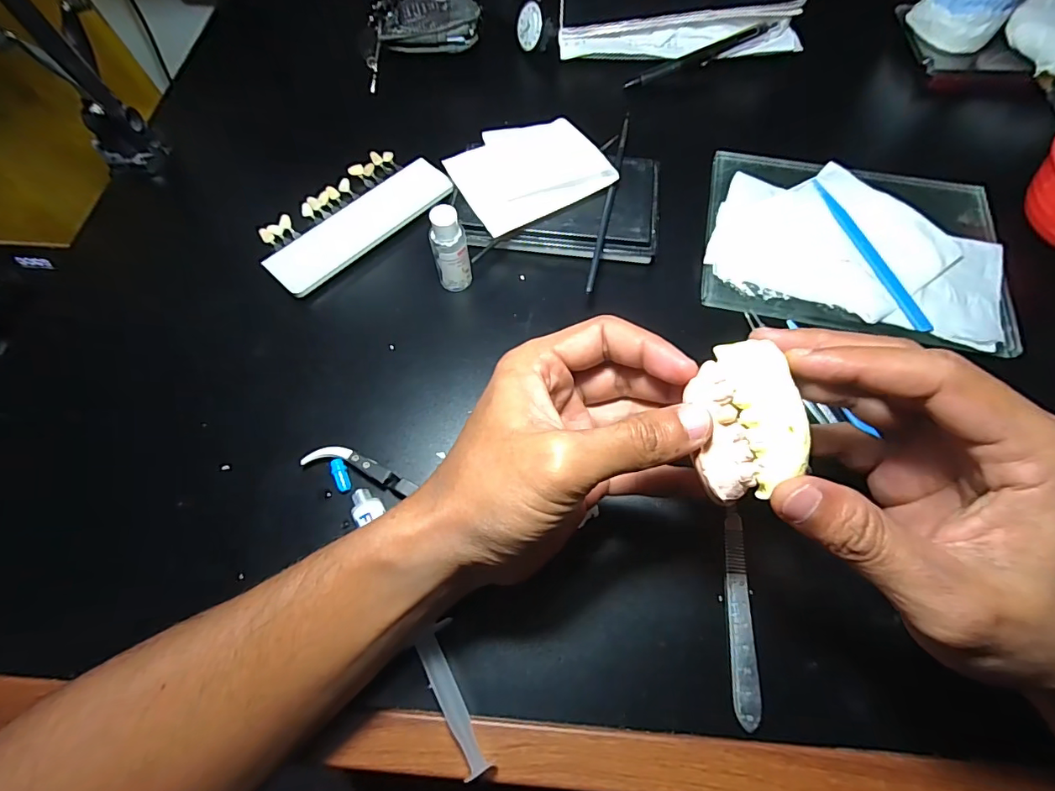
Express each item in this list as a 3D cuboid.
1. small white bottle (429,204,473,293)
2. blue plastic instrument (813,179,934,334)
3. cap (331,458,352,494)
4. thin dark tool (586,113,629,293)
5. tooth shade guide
[{"bbox_3d":[-0.051,-0.095,0.314,0.023,0.058,0.020,-15,66,-7],"label":"small white bottle"},{"bbox_3d":[0.234,-0.100,0.329,0.010,0.004,0.134,-15,66,-7],"label":"blue plastic instrument"},{"bbox_3d":[-0.109,0.047,0.279,0.008,0.009,0.020,-16,67,-7],"label":"cap"},{"bbox_3d":[0.060,-0.145,0.344,0.006,0.007,0.169,12,66,6],"label":"thin dark tool"},{"bbox_3d":[-0.134,-0.138,0.366,0.146,0.014,0.071,-42,72,-17],"label":"tooth shade guide"}]

